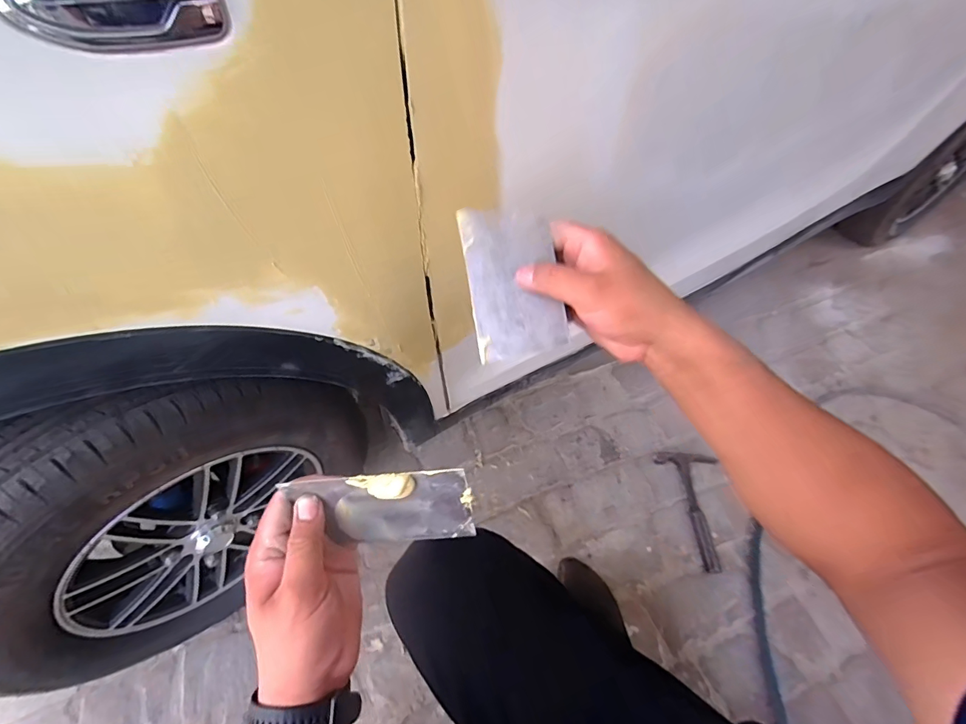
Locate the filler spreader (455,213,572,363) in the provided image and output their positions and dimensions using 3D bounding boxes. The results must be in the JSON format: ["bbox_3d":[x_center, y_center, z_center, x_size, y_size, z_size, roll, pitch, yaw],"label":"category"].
[{"bbox_3d":[0.025,-0.067,0.365,0.073,0.008,0.123,-11,84,4],"label":"filler spreader"}]

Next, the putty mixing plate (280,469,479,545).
[{"bbox_3d":[-0.073,0.115,0.334,0.130,0.075,0.012,-7,31,4],"label":"putty mixing plate"}]

